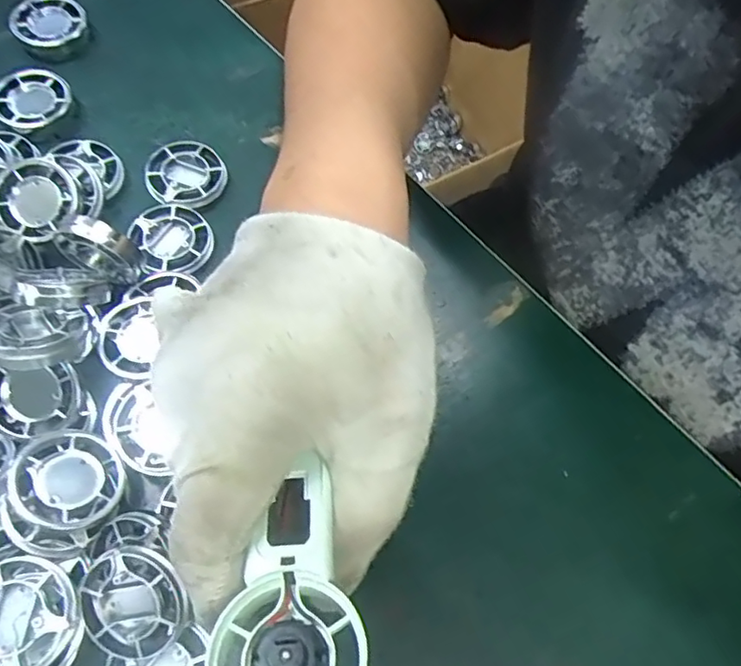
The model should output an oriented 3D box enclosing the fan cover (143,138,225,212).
[{"bbox_3d":[-0.093,-0.082,0.308,0.039,0.011,0.039,37,69,11],"label":"fan cover"}]

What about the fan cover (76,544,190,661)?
[{"bbox_3d":[-0.083,0.094,0.212,0.034,0.009,0.037,-21,89,6],"label":"fan cover"}]

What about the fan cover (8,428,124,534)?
[{"bbox_3d":[-0.114,0.056,0.229,0.037,0.015,0.036,36,69,11],"label":"fan cover"}]

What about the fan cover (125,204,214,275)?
[{"bbox_3d":[-0.094,-0.045,0.291,0.035,0.008,0.039,-32,73,-16],"label":"fan cover"}]

